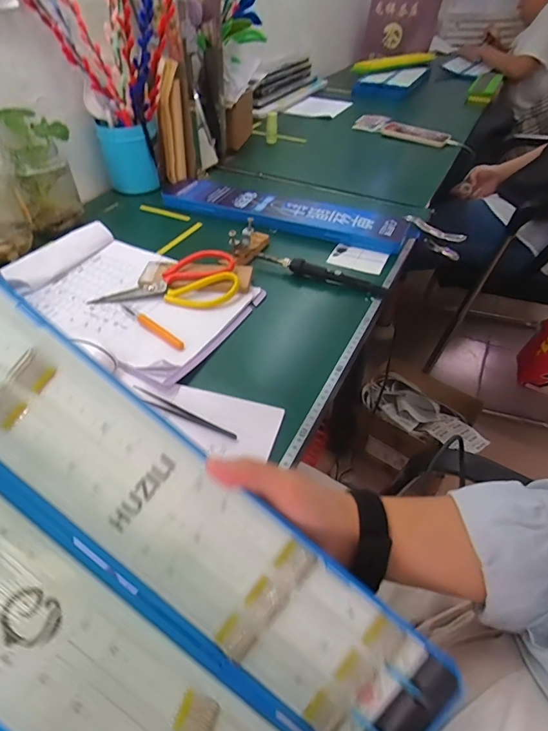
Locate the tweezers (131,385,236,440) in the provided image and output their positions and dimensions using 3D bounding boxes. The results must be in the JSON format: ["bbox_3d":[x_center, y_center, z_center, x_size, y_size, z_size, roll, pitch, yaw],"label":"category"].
[{"bbox_3d":[-0.095,0.048,0.424,0.126,0.004,0.014,21,49,20],"label":"tweezers"}]

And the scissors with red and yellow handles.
[{"bbox_3d":[-0.148,-0.119,0.573,0.193,0.029,0.087,-7,45,-6],"label":"scissors with red and yellow handles"}]

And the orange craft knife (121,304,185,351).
[{"bbox_3d":[-0.156,-0.053,0.524,0.011,0.010,0.131,-35,55,-30],"label":"orange craft knife"}]

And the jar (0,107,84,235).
[{"bbox_3d":[-0.380,-0.320,0.682,0.108,0.162,0.090,-30,52,-26],"label":"jar"}]

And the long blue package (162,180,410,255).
[{"bbox_3d":[0.009,-0.270,0.738,0.435,0.030,0.092,17,48,17],"label":"long blue package"}]

